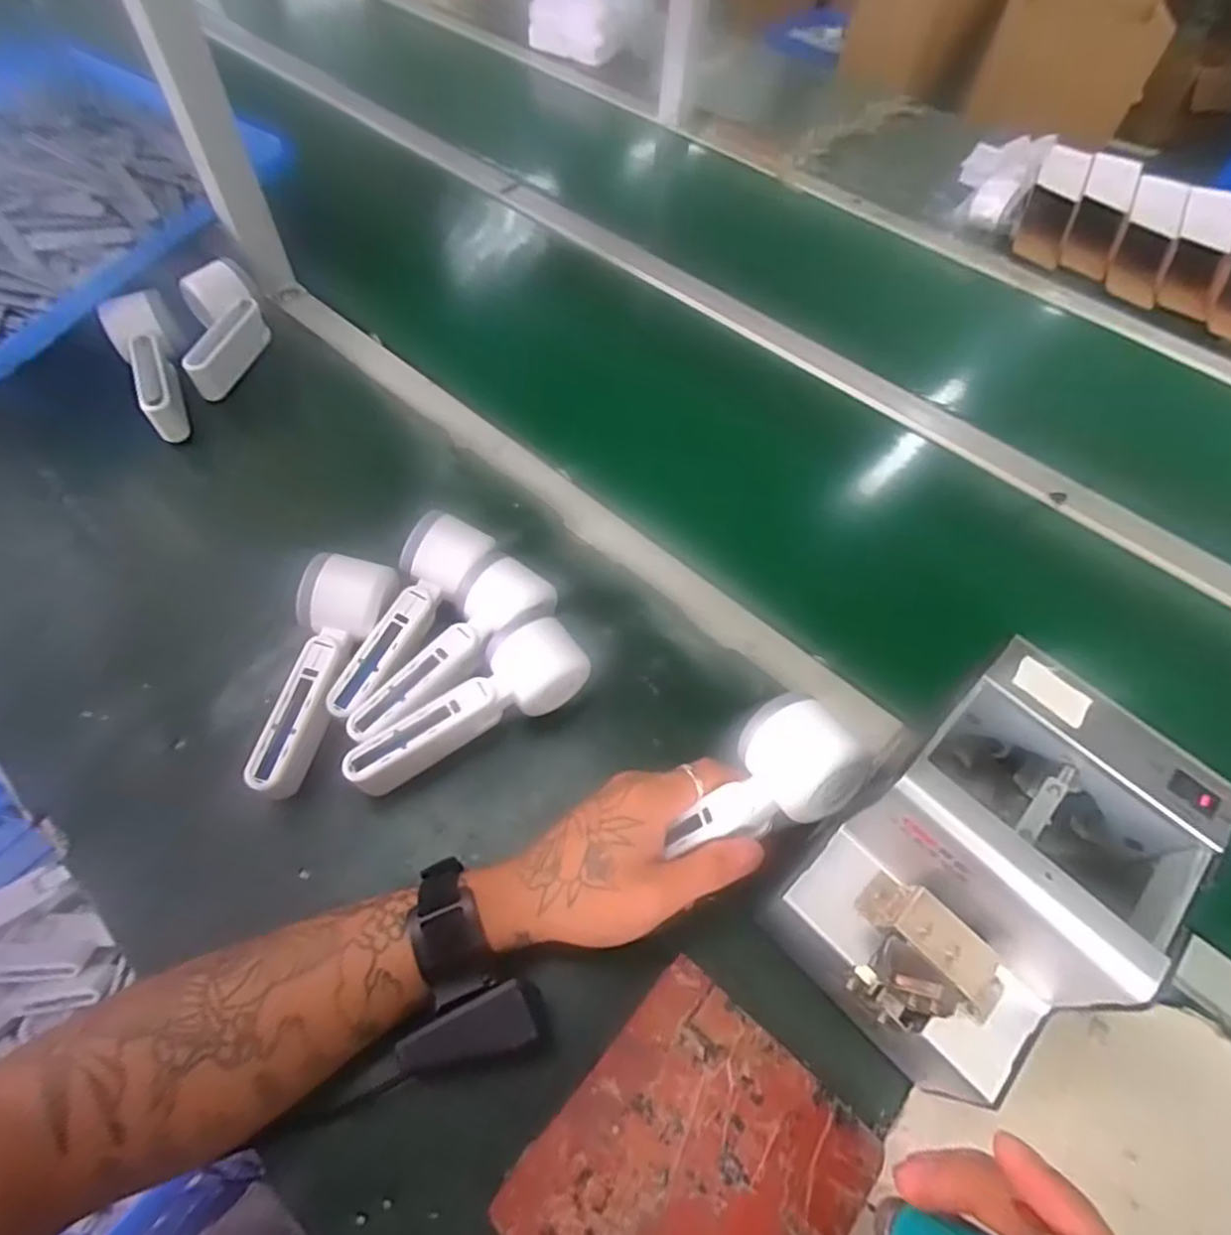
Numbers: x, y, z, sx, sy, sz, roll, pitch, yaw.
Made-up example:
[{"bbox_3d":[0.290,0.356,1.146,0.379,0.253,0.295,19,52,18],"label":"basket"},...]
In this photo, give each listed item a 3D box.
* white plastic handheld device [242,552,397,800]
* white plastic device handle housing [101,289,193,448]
[{"bbox_3d":[-0.195,0.038,0.429,0.056,0.059,0.160,11,57,3],"label":"white plastic handheld device"},{"bbox_3d":[-0.398,-0.217,0.549,0.046,0.039,0.141,-19,76,-13],"label":"white plastic device handle housing"}]

